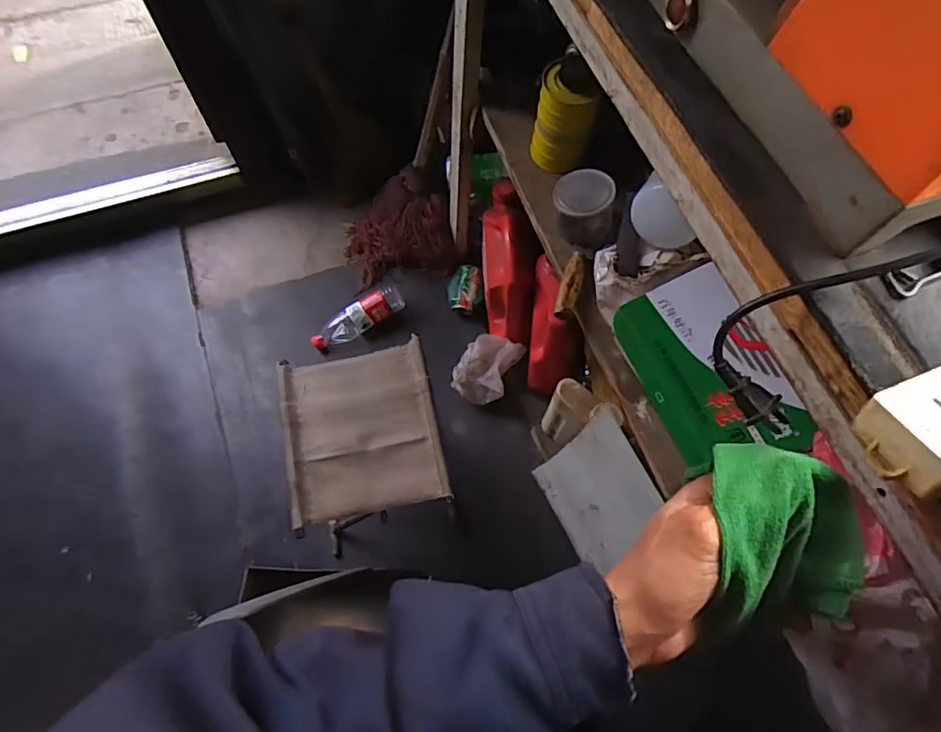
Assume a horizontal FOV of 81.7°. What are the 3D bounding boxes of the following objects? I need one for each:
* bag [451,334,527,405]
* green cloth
[{"bbox_3d":[0.038,-0.002,1.152,0.108,0.076,0.157,23,69,9],"label":"bag"},{"bbox_3d":[0.168,0.085,0.293,0.092,0.040,0.094,-5,67,-2],"label":"green cloth"}]

